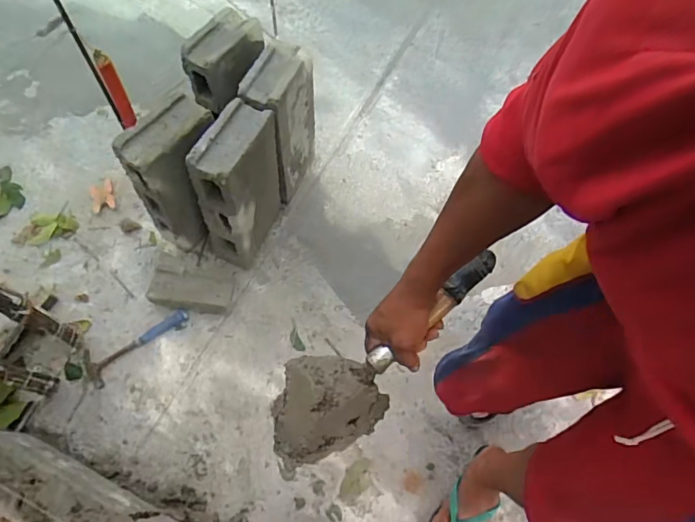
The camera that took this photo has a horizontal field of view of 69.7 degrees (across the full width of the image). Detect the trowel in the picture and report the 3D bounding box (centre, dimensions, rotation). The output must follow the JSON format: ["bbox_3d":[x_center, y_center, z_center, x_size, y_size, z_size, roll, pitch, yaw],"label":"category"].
[{"bbox_3d":[0.044,0.115,0.642,0.355,0.063,0.120,-39,72,-7],"label":"trowel"}]

